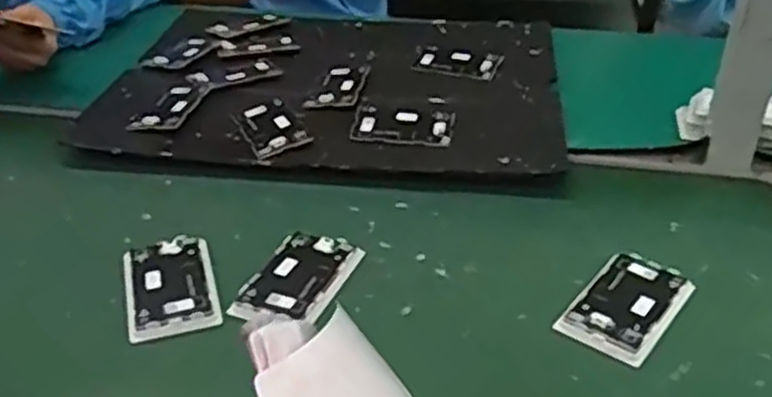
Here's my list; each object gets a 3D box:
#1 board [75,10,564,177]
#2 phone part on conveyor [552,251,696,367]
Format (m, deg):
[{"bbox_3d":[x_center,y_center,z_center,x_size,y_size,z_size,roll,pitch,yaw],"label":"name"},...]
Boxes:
[{"bbox_3d":[-0.054,-0.128,0.876,0.473,0.037,0.350,3,35,4],"label":"board"},{"bbox_3d":[0.179,0.078,0.587,0.066,0.014,0.098,25,42,31],"label":"phone part on conveyor"}]

